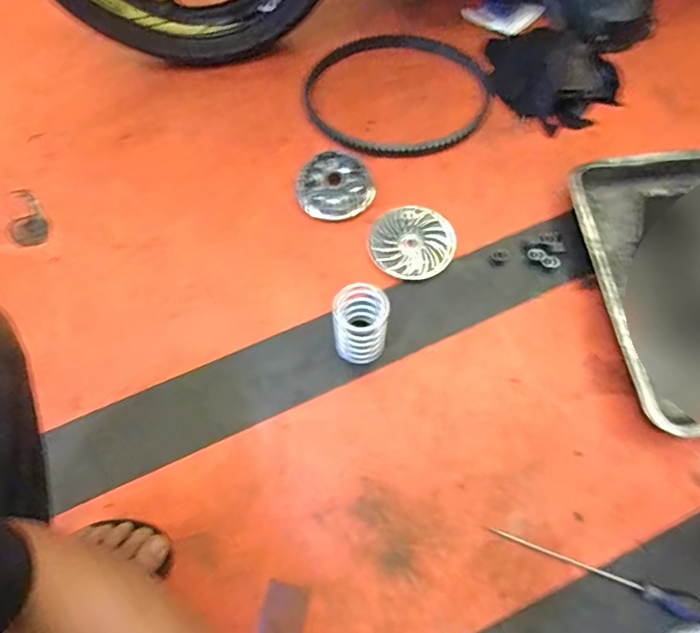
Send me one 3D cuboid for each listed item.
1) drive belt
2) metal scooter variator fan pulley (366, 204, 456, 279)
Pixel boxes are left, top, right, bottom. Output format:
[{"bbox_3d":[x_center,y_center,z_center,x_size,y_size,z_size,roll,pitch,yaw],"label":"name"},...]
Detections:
[{"bbox_3d":[0.082,-0.358,0.809,0.292,0.020,0.257,-20,68,-7],"label":"drive belt"},{"bbox_3d":[0.086,-0.103,0.700,0.116,0.014,0.106,-1,67,1],"label":"metal scooter variator fan pulley"}]

